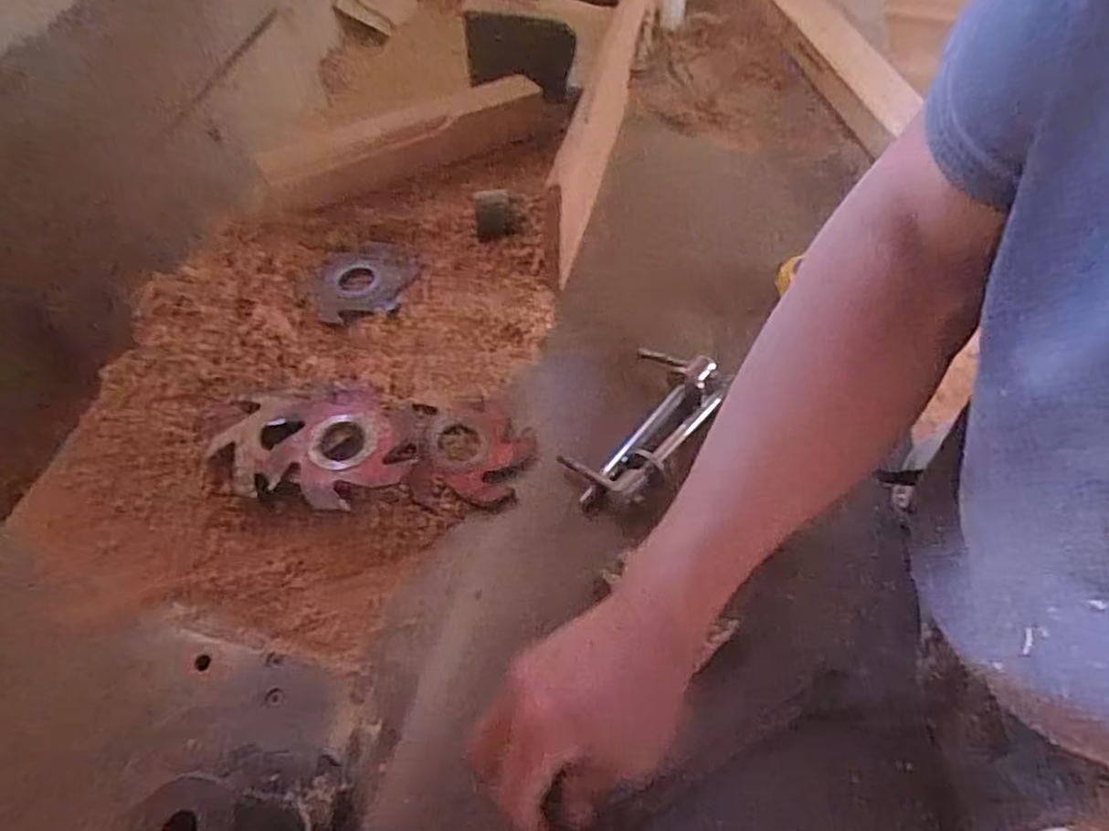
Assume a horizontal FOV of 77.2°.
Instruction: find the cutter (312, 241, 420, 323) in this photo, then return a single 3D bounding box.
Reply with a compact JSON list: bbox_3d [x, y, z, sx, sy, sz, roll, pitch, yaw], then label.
[{"bbox_3d":[-0.183,-0.133,0.676,0.098,0.006,0.093,-12,56,-10],"label":"cutter"}]

